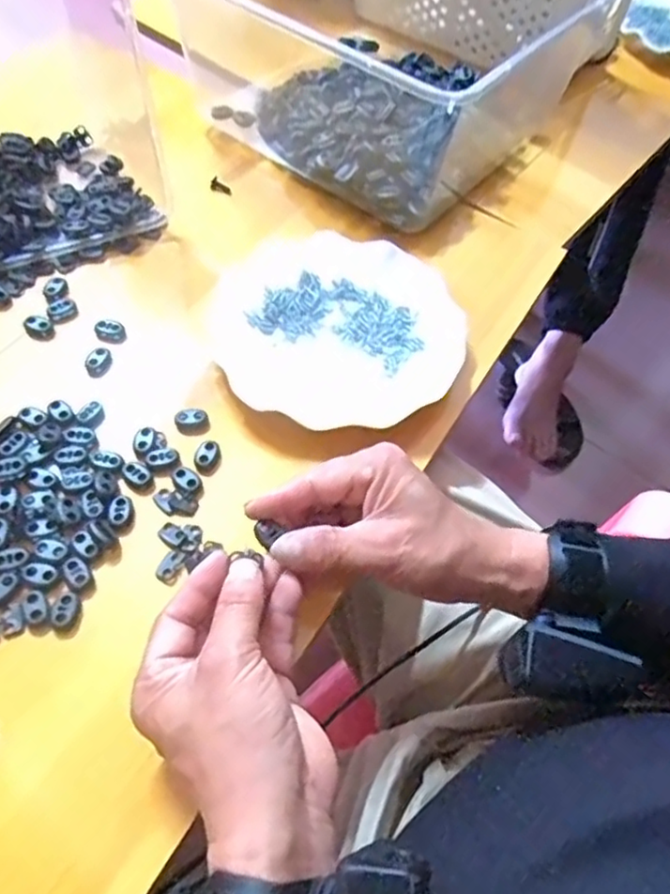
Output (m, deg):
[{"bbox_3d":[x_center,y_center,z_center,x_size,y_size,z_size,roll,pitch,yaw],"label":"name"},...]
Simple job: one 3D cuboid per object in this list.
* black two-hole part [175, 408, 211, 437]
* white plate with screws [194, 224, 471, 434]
[{"bbox_3d":[-0.097,-0.017,0.442,0.022,0.012,0.015,-5,57,-10],"label":"black two-hole part"},{"bbox_3d":[0.000,-0.094,0.499,0.191,0.030,0.170,10,56,0],"label":"white plate with screws"}]

